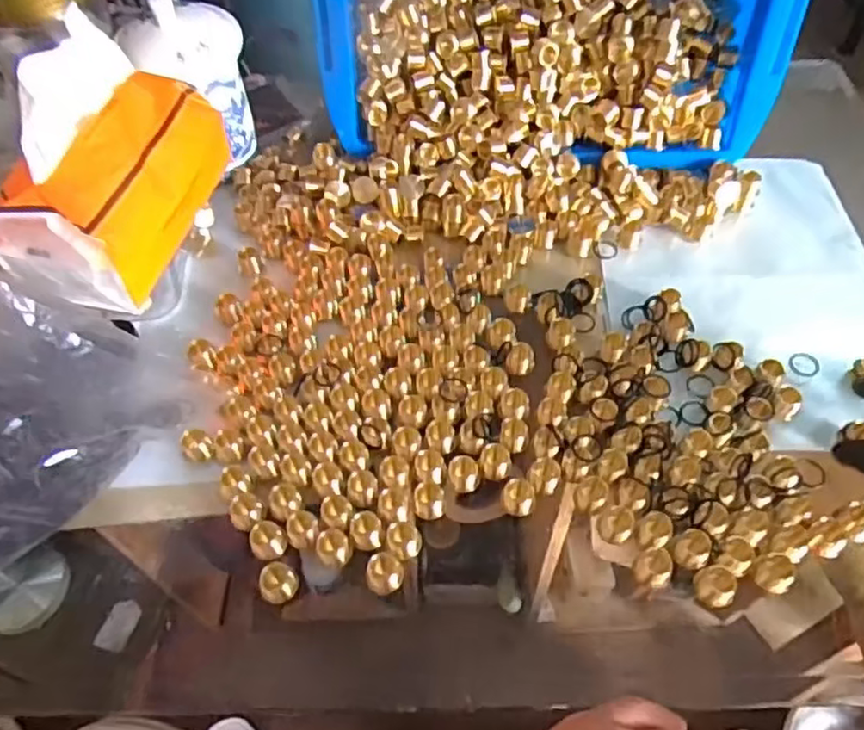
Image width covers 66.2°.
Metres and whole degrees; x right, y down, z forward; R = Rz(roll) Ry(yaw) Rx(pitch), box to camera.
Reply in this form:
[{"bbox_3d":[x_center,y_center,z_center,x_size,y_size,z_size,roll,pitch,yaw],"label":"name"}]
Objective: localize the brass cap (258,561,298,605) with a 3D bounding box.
[{"bbox_3d":[-0.088,0.126,0.383,0.021,0.017,0.018,-23,56,-14],"label":"brass cap"}]

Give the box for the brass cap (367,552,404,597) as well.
[{"bbox_3d":[-0.027,0.120,0.385,0.021,0.016,0.020,-1,54,1],"label":"brass cap"}]

